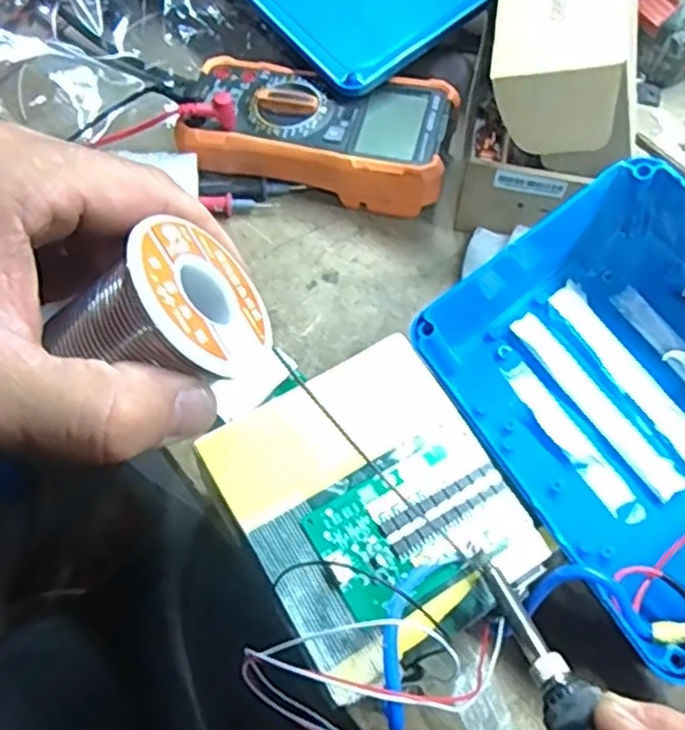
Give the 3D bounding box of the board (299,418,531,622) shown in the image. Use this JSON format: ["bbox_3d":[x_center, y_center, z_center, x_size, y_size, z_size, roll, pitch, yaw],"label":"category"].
[{"bbox_3d":[0.032,0.068,0.315,0.088,0.004,0.057,-31,66,-15],"label":"board"}]

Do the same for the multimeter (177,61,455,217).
[{"bbox_3d":[-0.016,-0.150,0.474,0.172,0.054,0.084,10,62,6],"label":"multimeter"}]

